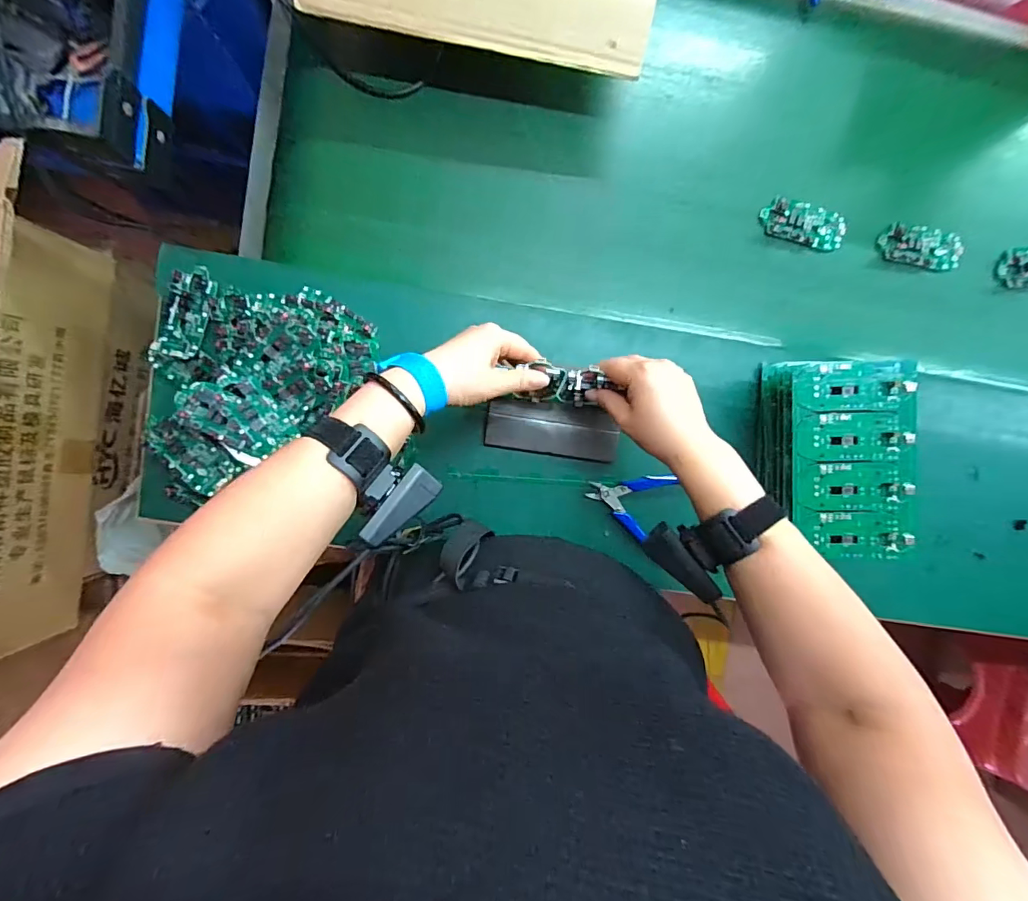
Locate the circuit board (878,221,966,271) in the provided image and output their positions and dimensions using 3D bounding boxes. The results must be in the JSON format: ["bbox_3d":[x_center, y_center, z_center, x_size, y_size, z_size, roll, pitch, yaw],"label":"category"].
[{"bbox_3d":[0.482,-0.239,0.551,0.094,0.018,0.047,5,93,-3],"label":"circuit board"}]

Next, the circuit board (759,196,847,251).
[{"bbox_3d":[0.336,-0.263,0.541,0.095,0.010,0.049,24,91,1],"label":"circuit board"}]

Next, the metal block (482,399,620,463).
[{"bbox_3d":[0.044,-0.025,0.529,0.146,0.021,0.058,8,93,-3],"label":"metal block"}]

